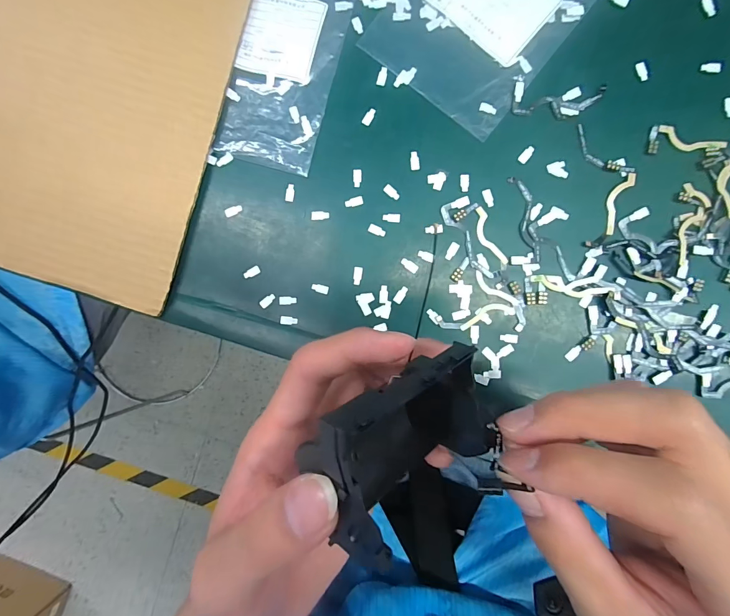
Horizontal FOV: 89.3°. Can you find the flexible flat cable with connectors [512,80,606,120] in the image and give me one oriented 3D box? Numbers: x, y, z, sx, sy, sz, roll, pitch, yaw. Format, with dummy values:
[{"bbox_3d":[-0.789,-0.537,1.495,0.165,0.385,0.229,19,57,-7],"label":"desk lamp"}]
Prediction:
[{"bbox_3d":[0.115,-0.124,0.221,0.052,0.004,0.019,6,92,4],"label":"flexible flat cable with connectors"}]

